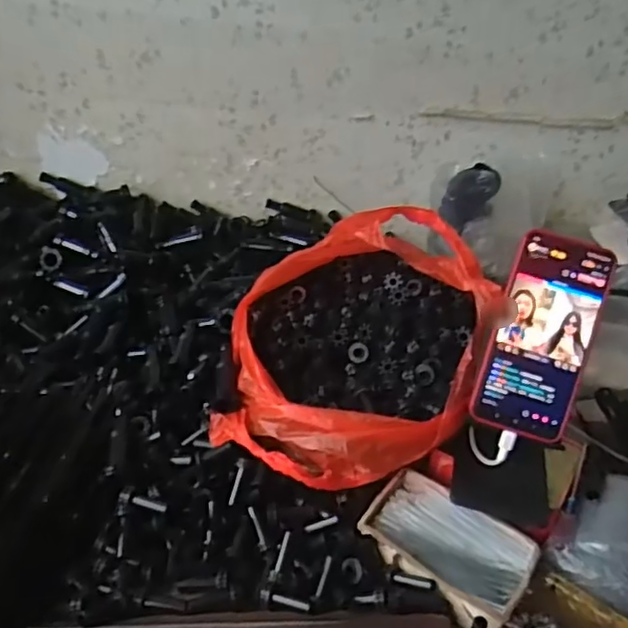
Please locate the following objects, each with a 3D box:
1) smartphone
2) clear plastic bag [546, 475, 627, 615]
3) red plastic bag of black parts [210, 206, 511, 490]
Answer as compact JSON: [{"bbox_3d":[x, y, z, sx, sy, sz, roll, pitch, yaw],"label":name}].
[{"bbox_3d":[0.188,0.018,0.511,0.078,0.163,0.014,18,2,14],"label":"smartphone"},{"bbox_3d":[0.255,0.186,0.530,0.094,0.040,0.113,23,36,21],"label":"clear plastic bag"},{"bbox_3d":[0.038,0.020,0.556,0.220,0.131,0.237,8,34,0],"label":"red plastic bag of black parts"}]

